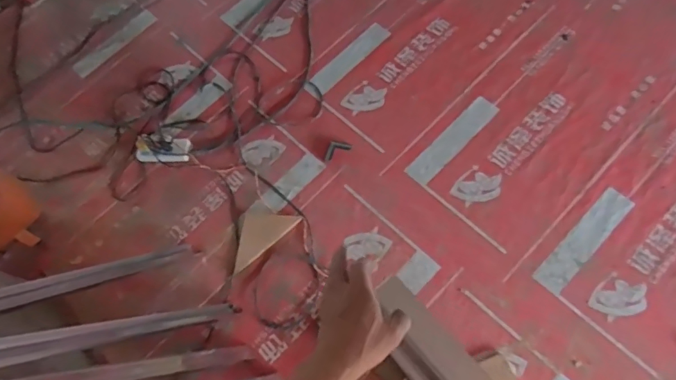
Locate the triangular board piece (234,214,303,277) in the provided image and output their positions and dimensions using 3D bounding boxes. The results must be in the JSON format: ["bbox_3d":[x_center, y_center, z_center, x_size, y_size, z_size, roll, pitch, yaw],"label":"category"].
[{"bbox_3d":[-0.264,0.138,1.608,0.258,0.018,0.133,-39,70,-10],"label":"triangular board piece"}]

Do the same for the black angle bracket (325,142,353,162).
[{"bbox_3d":[-0.007,-0.141,1.672,0.100,0.018,0.052,-29,69,-6],"label":"black angle bracket"}]

